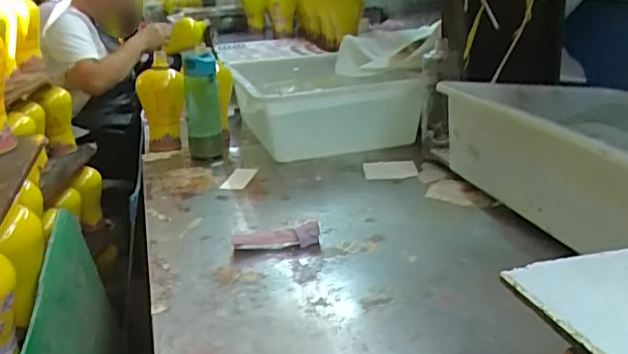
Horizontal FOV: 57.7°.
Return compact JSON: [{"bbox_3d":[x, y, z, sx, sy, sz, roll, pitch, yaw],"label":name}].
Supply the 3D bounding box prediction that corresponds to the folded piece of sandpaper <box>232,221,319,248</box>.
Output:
[{"bbox_3d":[-0.053,0.086,0.806,0.121,0.032,0.019,-6,20,-6],"label":"folded piece of sandpaper"}]

